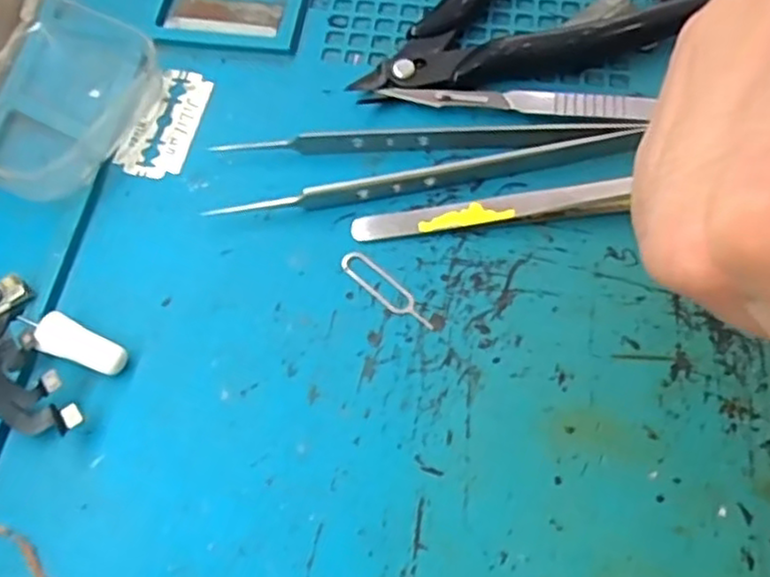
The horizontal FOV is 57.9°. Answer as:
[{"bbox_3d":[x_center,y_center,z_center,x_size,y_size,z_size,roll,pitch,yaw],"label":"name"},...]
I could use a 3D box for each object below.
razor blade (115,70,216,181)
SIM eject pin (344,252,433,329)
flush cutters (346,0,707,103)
[{"bbox_3d":[-0.069,-0.054,0.221,0.021,0.004,0.042,13,64,7],"label":"razor blade"},{"bbox_3d":[0.001,0.000,0.194,0.033,0.004,0.008,38,70,18],"label":"SIM eject pin"},{"bbox_3d":[0.040,-0.090,0.230,0.106,0.015,0.070,-29,67,-13],"label":"flush cutters"}]

